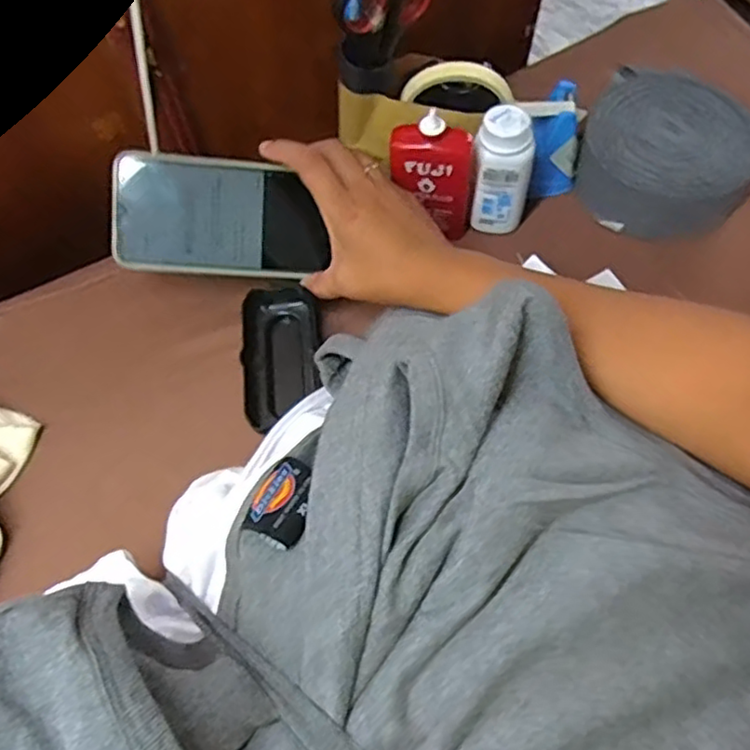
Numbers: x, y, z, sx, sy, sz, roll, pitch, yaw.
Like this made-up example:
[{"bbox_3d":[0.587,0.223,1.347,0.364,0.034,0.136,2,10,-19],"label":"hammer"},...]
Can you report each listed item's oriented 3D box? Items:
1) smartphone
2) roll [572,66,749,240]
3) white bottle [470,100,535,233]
[{"bbox_3d":[-0.112,-0.113,0.467,0.147,0.005,0.081,4,97,-8],"label":"smartphone"},{"bbox_3d":[0.294,-0.172,0.518,0.249,0.046,0.163,16,66,8],"label":"roll"},{"bbox_3d":[0.095,-0.154,0.492,0.042,0.097,0.034,9,65,5],"label":"white bottle"}]

